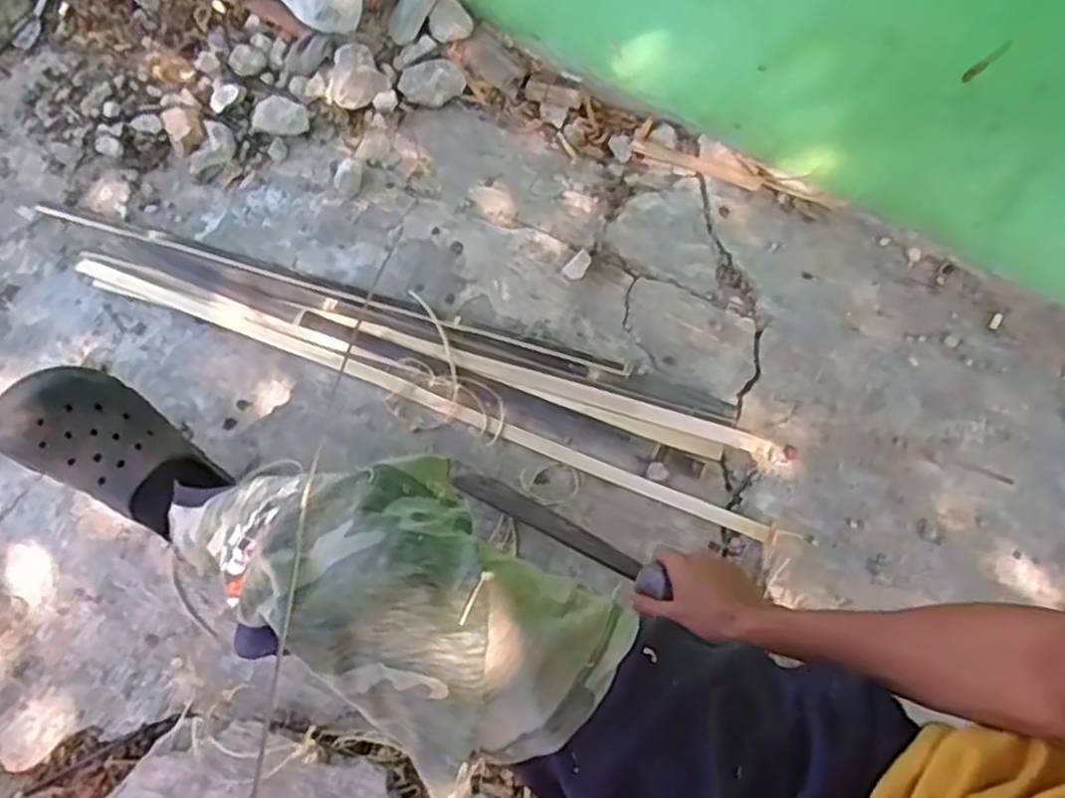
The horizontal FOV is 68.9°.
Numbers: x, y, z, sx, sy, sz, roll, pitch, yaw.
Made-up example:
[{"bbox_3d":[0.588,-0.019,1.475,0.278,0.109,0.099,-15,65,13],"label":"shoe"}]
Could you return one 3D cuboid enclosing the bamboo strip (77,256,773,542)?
[{"bbox_3d":[-0.163,-0.014,1.013,0.962,0.012,0.037,21,64,7],"label":"bamboo strip"}]

